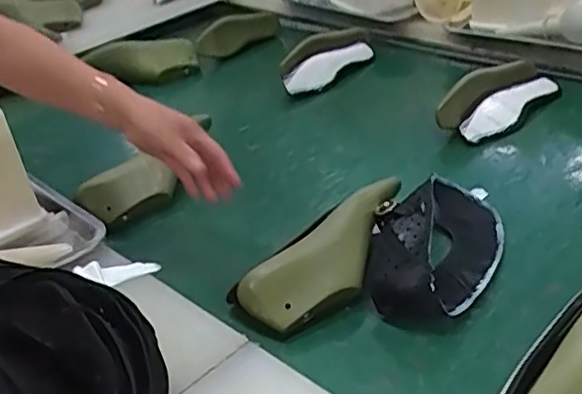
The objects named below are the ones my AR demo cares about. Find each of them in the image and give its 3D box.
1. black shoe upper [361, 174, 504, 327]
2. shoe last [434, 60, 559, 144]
[{"bbox_3d":[0.178,0.036,0.786,0.142,0.076,0.258,6,33,19],"label":"black shoe upper"},{"bbox_3d":[0.341,-0.158,1.066,0.240,0.079,0.085,-30,39,-34],"label":"shoe last"}]

